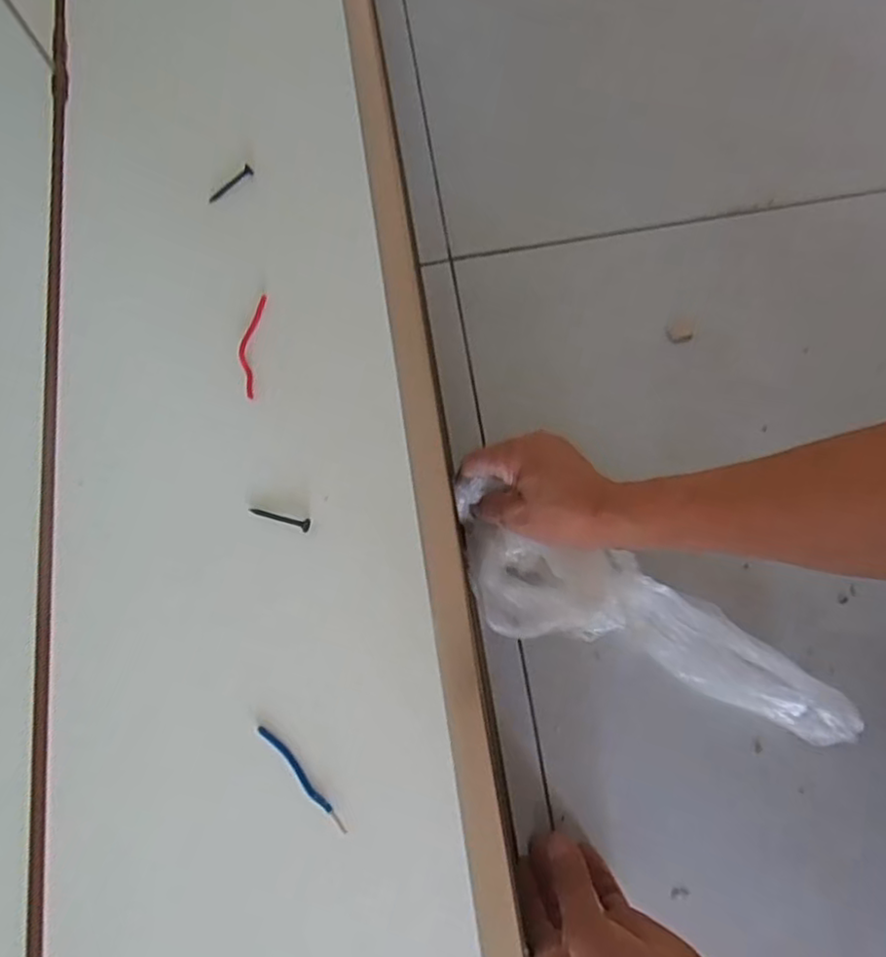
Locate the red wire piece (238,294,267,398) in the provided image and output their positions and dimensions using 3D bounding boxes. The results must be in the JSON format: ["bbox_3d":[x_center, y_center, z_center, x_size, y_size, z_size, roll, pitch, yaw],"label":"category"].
[{"bbox_3d":[-0.110,-0.077,0.380,0.010,0.005,0.066,2,73,2],"label":"red wire piece"}]

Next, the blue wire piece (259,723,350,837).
[{"bbox_3d":[-0.067,0.141,0.312,0.007,0.006,0.062,-41,76,-10],"label":"blue wire piece"}]

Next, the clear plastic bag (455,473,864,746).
[{"bbox_3d":[0.136,0.103,0.482,0.299,0.055,0.086,24,75,10],"label":"clear plastic bag"}]

